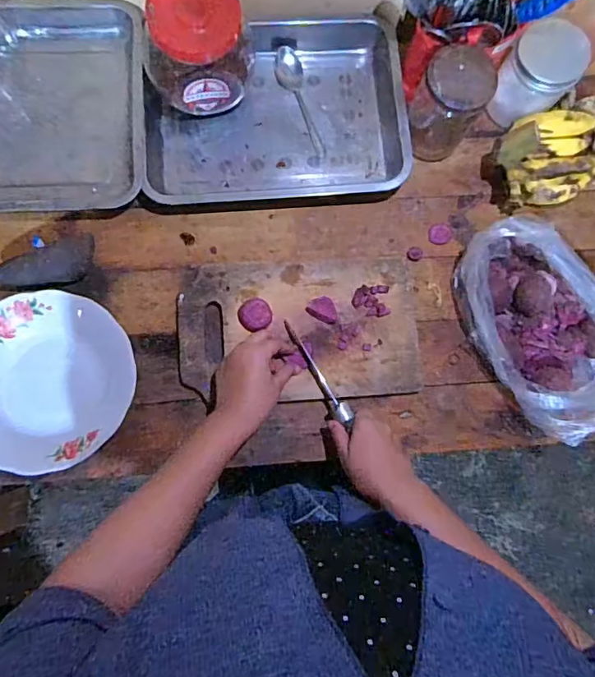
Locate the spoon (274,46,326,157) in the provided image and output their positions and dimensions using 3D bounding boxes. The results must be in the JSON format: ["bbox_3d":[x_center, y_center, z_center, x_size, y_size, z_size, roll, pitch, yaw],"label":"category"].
[{"bbox_3d":[0.009,-0.317,0.677,0.037,0.030,0.143,-21,84,-8],"label":"spoon"}]

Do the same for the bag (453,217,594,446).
[{"bbox_3d":[0.315,-0.010,0.632,0.167,0.083,0.288,-32,85,-9],"label":"bag"}]

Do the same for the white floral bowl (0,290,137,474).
[{"bbox_3d":[-0.298,0.049,0.594,0.204,0.031,0.200,1,81,-5],"label":"white floral bowl"}]

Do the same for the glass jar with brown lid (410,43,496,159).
[{"bbox_3d":[0.181,-0.287,0.637,0.077,0.131,0.087,27,80,0],"label":"glass jar with brown lid"}]

